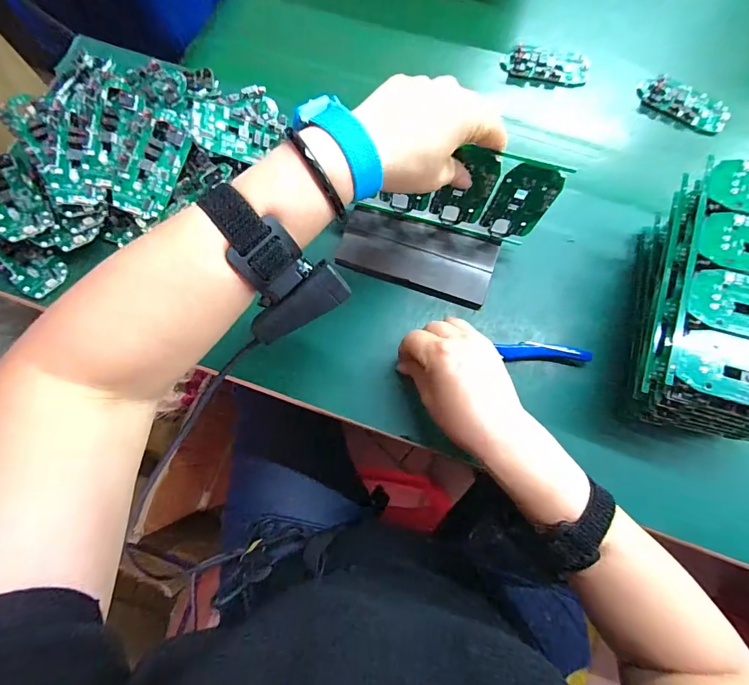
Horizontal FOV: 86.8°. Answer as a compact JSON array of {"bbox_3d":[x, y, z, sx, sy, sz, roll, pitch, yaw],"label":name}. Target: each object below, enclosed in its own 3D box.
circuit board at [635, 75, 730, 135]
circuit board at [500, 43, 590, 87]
[{"bbox_3d":[0.354,-0.273,0.455,0.101,0.014,0.047,36,79,6],"label":"circuit board"},{"bbox_3d":[0.199,-0.324,0.463,0.099,0.010,0.041,6,77,0],"label":"circuit board"}]

